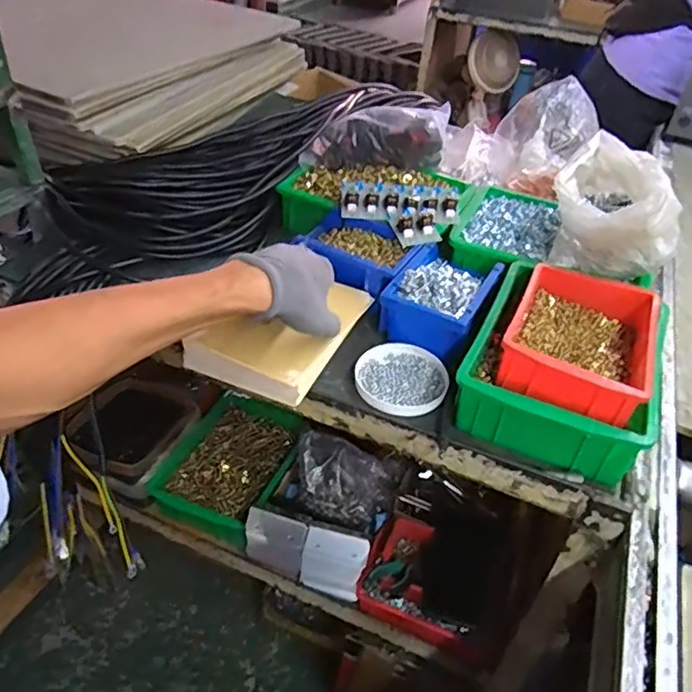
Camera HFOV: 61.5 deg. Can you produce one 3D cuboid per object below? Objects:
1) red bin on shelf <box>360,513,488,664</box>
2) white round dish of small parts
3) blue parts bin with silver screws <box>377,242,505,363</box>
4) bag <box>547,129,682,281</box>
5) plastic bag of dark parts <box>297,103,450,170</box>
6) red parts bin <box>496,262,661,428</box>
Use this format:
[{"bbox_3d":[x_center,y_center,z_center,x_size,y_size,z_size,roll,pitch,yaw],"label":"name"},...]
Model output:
[{"bbox_3d":[0.111,0.334,0.815,0.181,0.110,0.129,21,44,19],"label":"red bin on shelf"},{"bbox_3d":[0.060,0.035,0.638,0.097,0.010,0.104,2,42,-2],"label":"white round dish of small parts"},{"bbox_3d":[0.116,-0.057,0.691,0.109,0.062,0.132,25,46,22],"label":"blue parts bin with silver screws"},{"bbox_3d":[0.318,-0.154,0.690,0.142,0.130,0.138,21,44,17],"label":"bag"},{"bbox_3d":[0.039,-0.298,0.836,0.200,0.085,0.051,7,41,2],"label":"plastic bag of dark parts"},{"bbox_3d":[0.242,-0.011,0.599,0.126,0.057,0.200,20,43,16],"label":"red parts bin"}]

